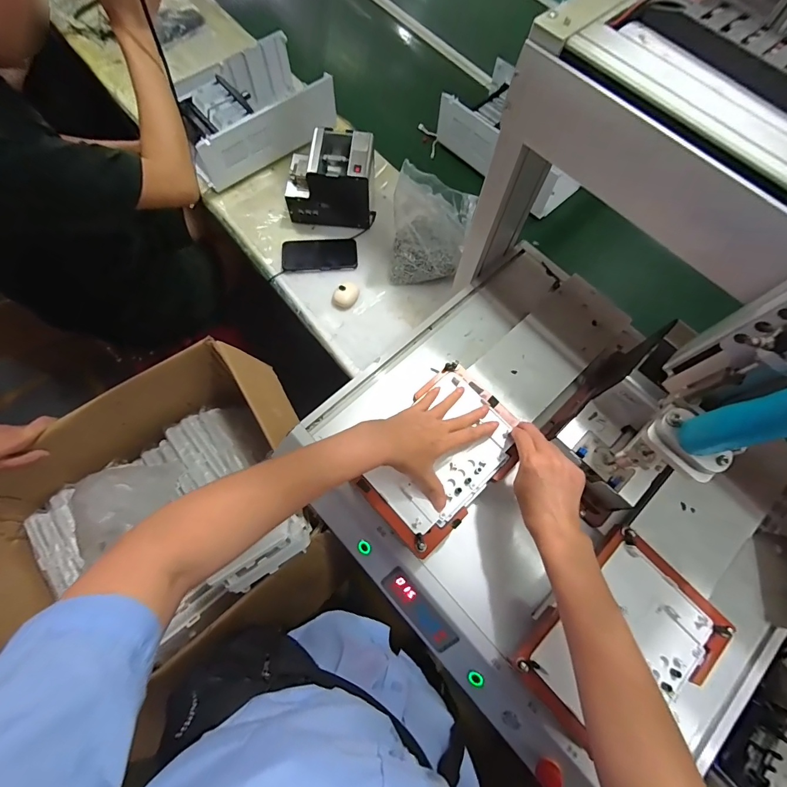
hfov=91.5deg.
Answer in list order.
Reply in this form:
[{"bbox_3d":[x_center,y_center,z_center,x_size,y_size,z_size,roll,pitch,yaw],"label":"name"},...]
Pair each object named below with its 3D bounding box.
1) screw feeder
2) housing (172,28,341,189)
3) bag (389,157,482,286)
[{"bbox_3d":[-0.134,-0.476,0.843,0.189,0.142,0.142,6,70,0],"label":"screw feeder"},{"bbox_3d":[-0.341,-0.671,0.920,0.350,0.127,0.212,-39,76,-15],"label":"housing"},{"bbox_3d":[0.063,-0.327,0.752,0.140,0.218,0.118,4,70,-1],"label":"bag"}]

